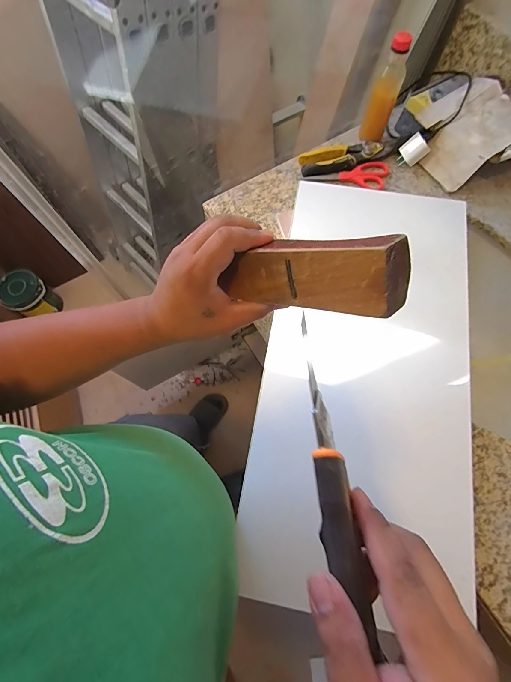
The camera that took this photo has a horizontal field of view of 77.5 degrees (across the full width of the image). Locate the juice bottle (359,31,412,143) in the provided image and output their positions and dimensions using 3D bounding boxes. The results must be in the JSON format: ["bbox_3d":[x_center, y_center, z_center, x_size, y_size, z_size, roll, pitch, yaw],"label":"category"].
[{"bbox_3d":[0.239,-0.457,0.593,0.051,0.161,0.041,24,73,9],"label":"juice bottle"}]

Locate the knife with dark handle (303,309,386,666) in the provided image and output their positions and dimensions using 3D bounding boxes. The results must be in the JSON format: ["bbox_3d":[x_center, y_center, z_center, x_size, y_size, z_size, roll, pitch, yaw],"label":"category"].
[{"bbox_3d":[0.042,0.074,0.183,0.020,0.013,0.174,-9,78,-4],"label":"knife with dark handle"}]

